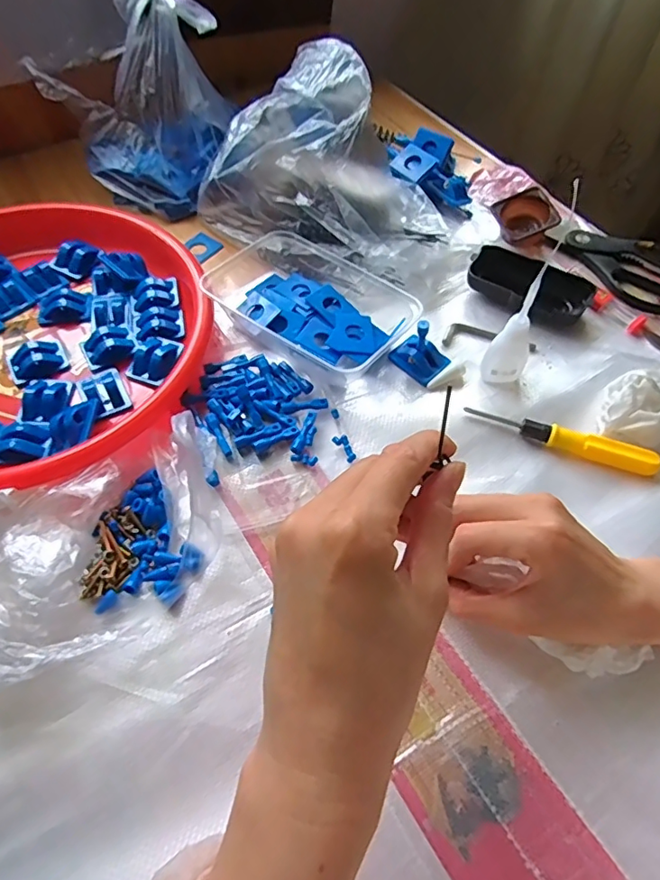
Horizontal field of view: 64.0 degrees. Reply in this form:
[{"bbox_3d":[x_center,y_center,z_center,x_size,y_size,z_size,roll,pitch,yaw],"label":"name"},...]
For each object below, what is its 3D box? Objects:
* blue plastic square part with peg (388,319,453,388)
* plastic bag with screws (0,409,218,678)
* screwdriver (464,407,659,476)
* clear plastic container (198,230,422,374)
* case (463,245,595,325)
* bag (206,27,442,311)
[{"bbox_3d":[0.075,-0.078,0.429,0.029,0.042,0.043,-38,66,-22],"label":"blue plastic square part with peg"},{"bbox_3d":[-0.150,0.063,0.344,0.179,0.041,0.126,-26,62,-16],"label":"plastic bag with screws"},{"bbox_3d":[0.175,-0.001,0.402,0.139,0.015,0.018,17,59,9],"label":"screwdriver"},{"bbox_3d":[-0.029,-0.132,0.466,0.203,0.034,0.103,30,62,16],"label":"clear plastic container"},{"bbox_3d":[0.178,-0.138,0.478,0.104,0.024,0.051,30,62,16],"label":"case"},{"bbox_3d":[0.009,-0.250,0.481,0.241,0.130,0.132,21,60,12],"label":"bag"}]

